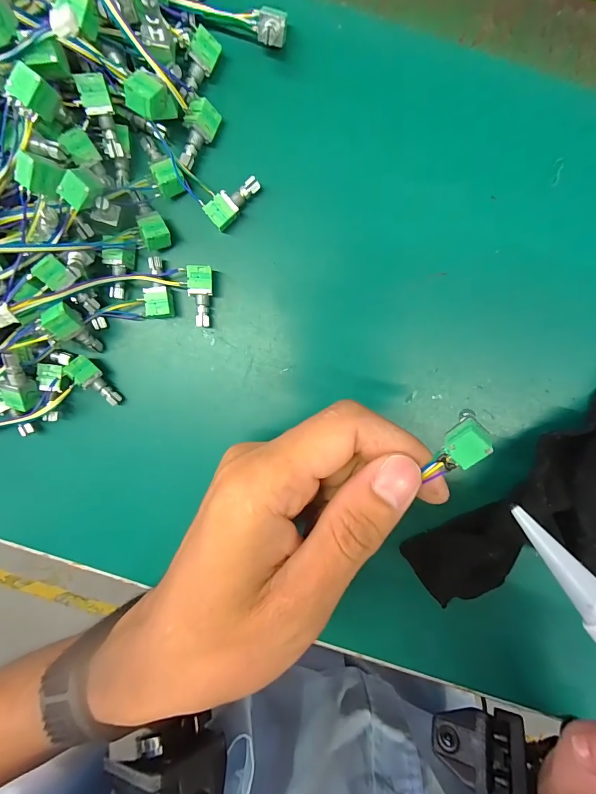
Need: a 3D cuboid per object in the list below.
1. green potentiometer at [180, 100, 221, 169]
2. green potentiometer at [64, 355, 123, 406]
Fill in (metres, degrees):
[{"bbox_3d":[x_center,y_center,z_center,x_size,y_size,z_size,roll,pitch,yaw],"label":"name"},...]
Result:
[{"bbox_3d":[-0.047,-0.121,0.168,0.012,0.015,0.028,28,97,-2],"label":"green potentiometer"},{"bbox_3d":[-0.101,-0.007,0.181,0.010,0.007,0.028,-36,119,5],"label":"green potentiometer"}]

